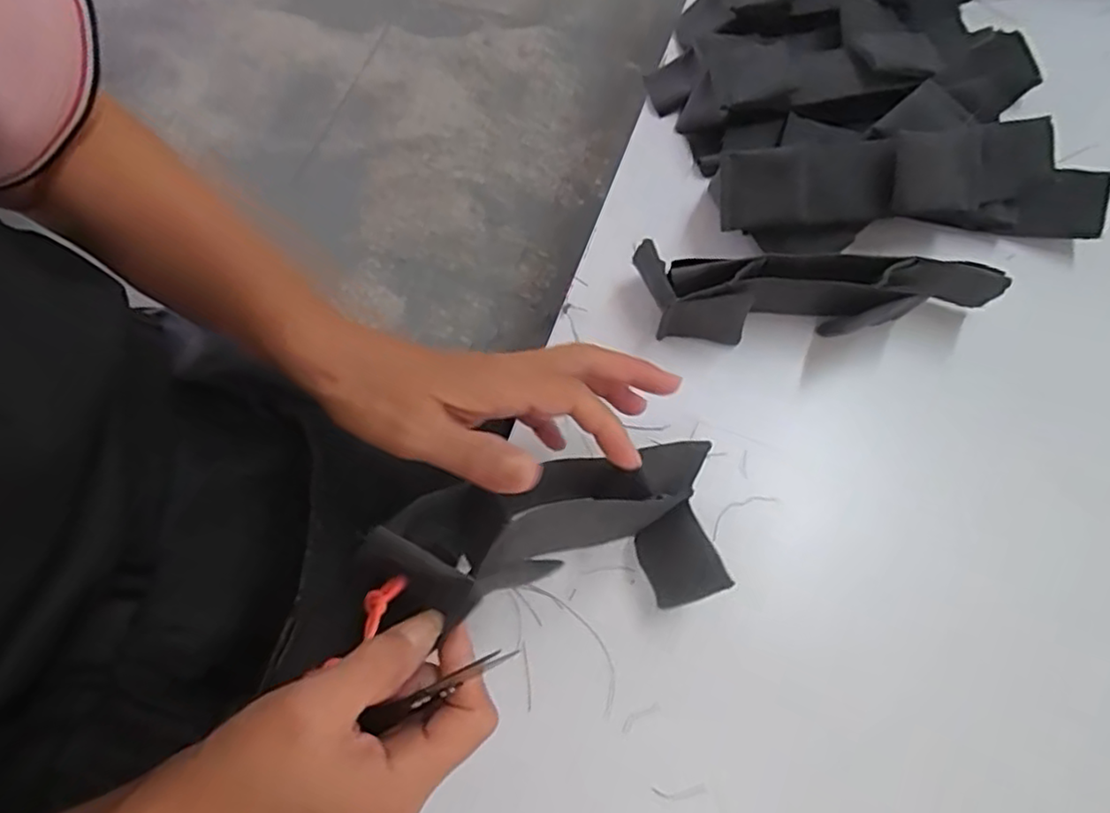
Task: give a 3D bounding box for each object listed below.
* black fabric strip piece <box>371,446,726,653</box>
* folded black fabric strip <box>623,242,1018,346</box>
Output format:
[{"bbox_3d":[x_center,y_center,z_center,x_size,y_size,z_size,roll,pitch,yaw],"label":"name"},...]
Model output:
[{"bbox_3d":[0.003,0.058,0.292,0.165,0.039,0.070,2,64,-35],"label":"black fabric strip piece"},{"bbox_3d":[0.147,-0.061,0.381,0.198,0.053,0.041,6,70,5],"label":"folded black fabric strip"}]

